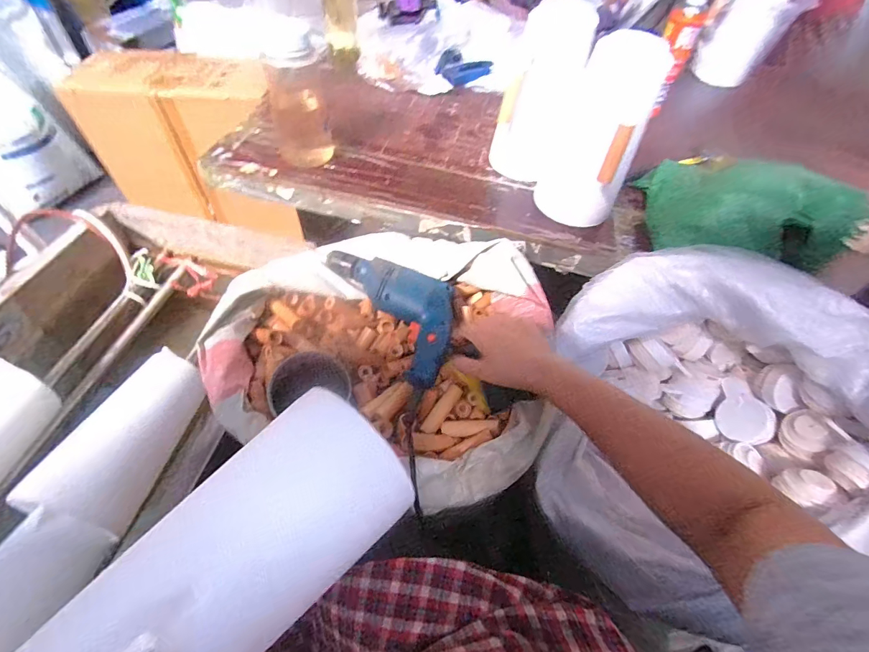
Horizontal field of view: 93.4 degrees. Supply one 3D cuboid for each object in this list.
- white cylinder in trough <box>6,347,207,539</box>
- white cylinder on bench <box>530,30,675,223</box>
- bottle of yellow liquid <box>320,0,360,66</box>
[{"bbox_3d":[-0.404,0.145,0.549,0.092,0.102,0.232,12,53,3],"label":"white cylinder in trough"},{"bbox_3d":[0.236,-0.268,0.601,0.128,0.235,0.115,25,55,13],"label":"white cylinder on bench"},{"bbox_3d":[-0.198,-0.647,0.857,0.071,0.198,0.076,-7,54,-11],"label":"bottle of yellow liquid"}]

